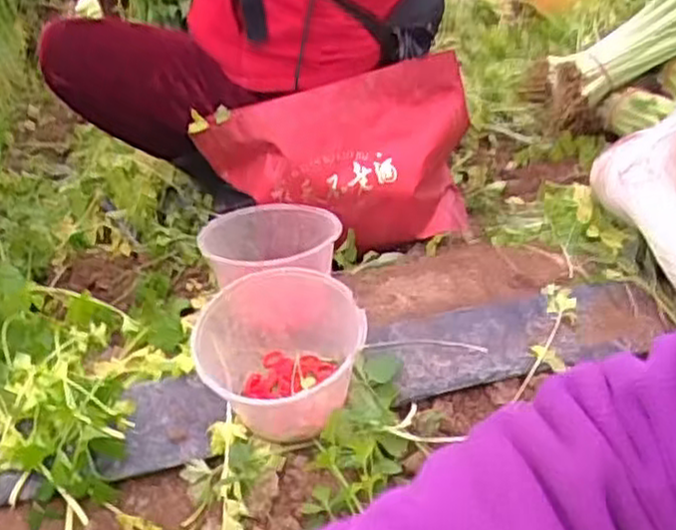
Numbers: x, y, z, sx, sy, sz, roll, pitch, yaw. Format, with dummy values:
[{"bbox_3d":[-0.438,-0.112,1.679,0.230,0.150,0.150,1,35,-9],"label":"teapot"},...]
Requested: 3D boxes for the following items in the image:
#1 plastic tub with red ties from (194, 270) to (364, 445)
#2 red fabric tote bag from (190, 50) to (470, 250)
[{"bbox_3d":[-0.056,0.096,0.775,0.153,0.120,0.142,-5,36,4],"label":"plastic tub with red ties"},{"bbox_3d":[0.009,-0.159,1.159,0.396,0.221,0.176,-13,36,-8],"label":"red fabric tote bag"}]

